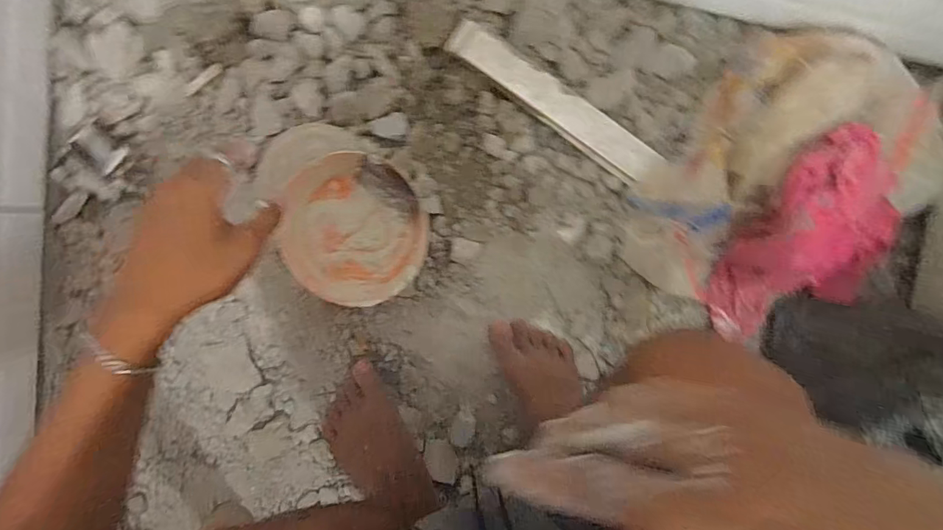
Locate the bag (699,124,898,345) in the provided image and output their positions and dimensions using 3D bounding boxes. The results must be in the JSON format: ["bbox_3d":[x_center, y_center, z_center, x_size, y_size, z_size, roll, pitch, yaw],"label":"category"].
[{"bbox_3d":[0.417,-0.029,0.589,0.224,0.113,0.225,-25,97,-3],"label":"bag"}]

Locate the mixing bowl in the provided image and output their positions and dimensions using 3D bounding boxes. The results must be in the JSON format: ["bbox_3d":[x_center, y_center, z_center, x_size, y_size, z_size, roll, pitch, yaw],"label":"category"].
[{"bbox_3d":[-0.142,-0.041,0.569,0.173,0.097,0.167,-1,95,-6],"label":"mixing bowl"}]

